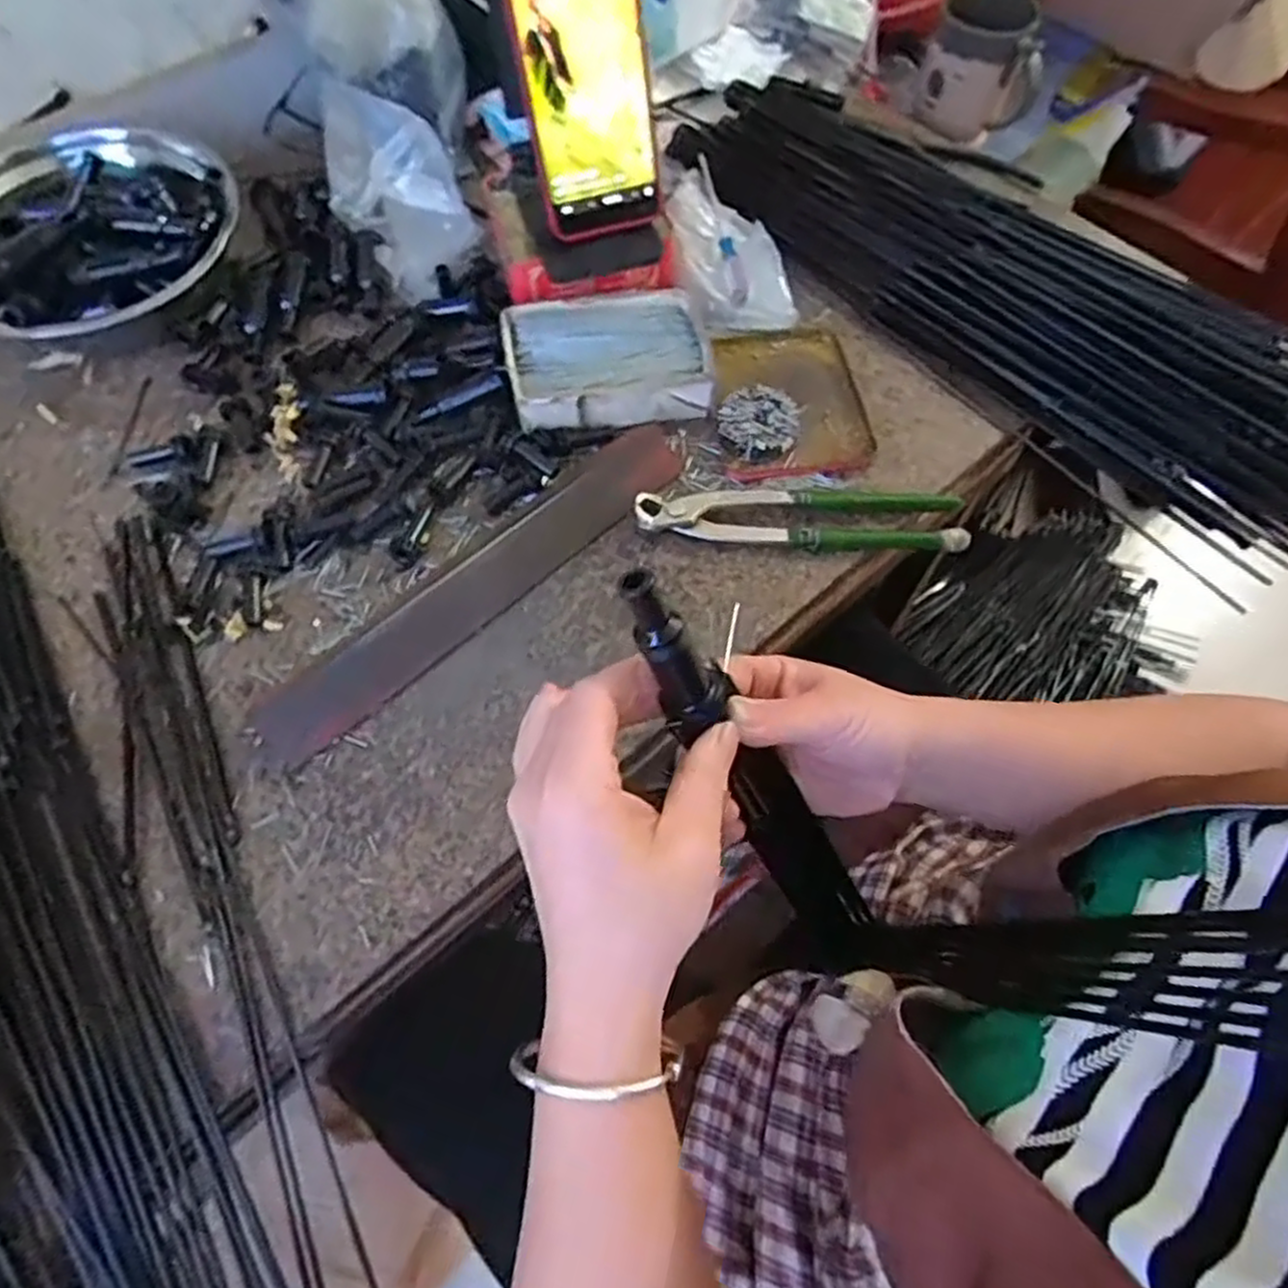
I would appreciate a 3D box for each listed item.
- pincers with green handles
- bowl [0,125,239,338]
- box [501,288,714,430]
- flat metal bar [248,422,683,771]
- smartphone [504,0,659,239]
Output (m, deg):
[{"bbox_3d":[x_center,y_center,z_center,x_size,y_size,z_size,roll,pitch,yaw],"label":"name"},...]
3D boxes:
[{"bbox_3d":[0.096,-0.080,0.470,0.197,0.021,0.043,1,65,2],"label":"pincers with green handles"},{"bbox_3d":[-0.379,-0.280,0.530,0.190,0.075,0.190,-1,65,2],"label":"bowl"},{"bbox_3d":[-0.024,-0.189,0.507,0.124,0.030,0.091,-11,65,-3],"label":"box"},{"bbox_3d":[-0.092,-0.040,0.449,0.303,0.011,0.044,-41,70,-16],"label":"flat metal bar"},{"bbox_3d":[-0.035,-0.339,0.460,0.076,0.162,0.015,-14,40,-5],"label":"smartphone"}]

